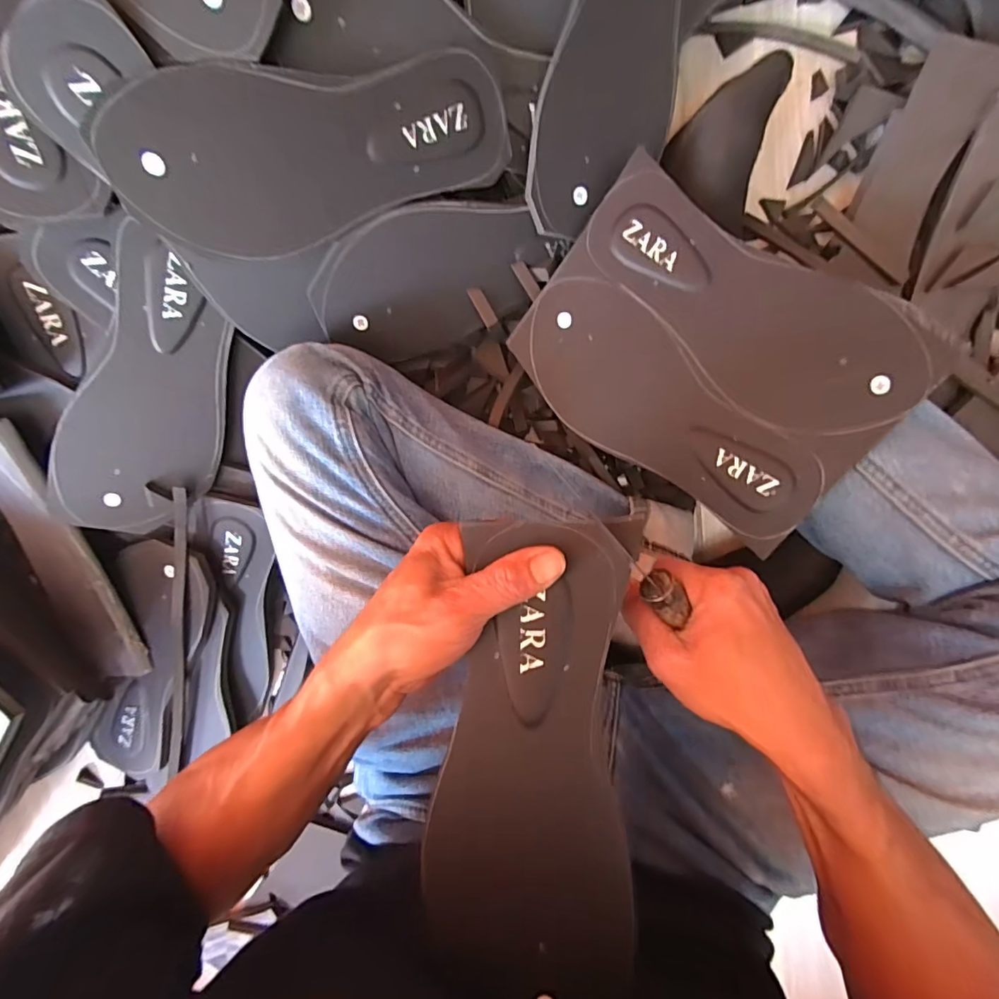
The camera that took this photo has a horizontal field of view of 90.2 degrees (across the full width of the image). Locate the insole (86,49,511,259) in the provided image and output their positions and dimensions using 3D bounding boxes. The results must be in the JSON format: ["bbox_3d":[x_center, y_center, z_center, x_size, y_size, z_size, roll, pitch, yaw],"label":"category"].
[{"bbox_3d":[-0.113,-0.225,0.329,0.246,0.014,0.099,-15,128,-14],"label":"insole"}]

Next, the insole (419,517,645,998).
[{"bbox_3d":[0.019,0.133,0.245,0.098,0.010,0.244,5,87,3],"label":"insole"}]

